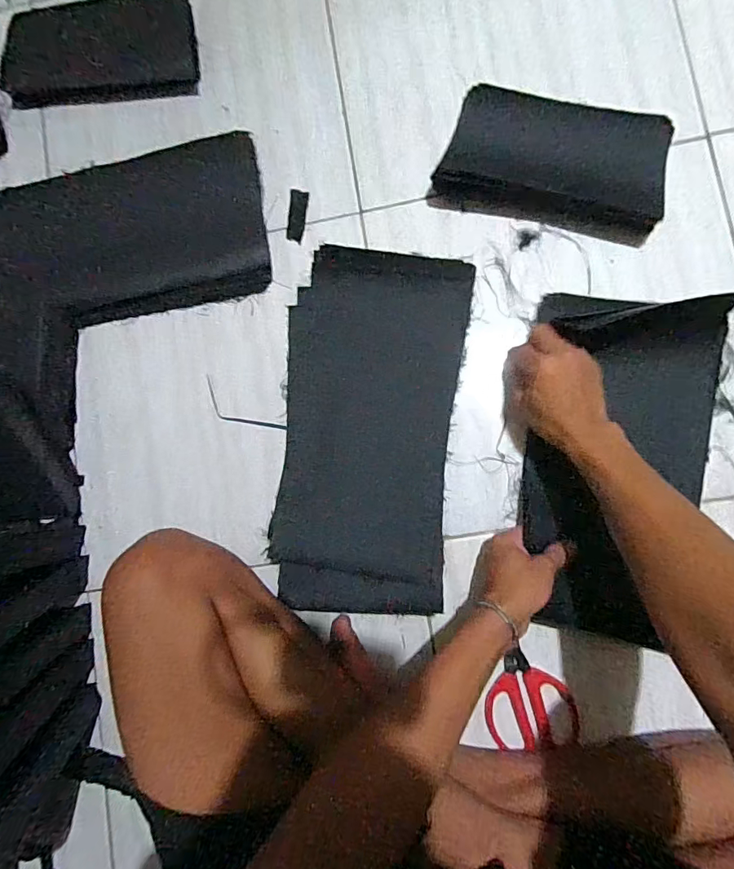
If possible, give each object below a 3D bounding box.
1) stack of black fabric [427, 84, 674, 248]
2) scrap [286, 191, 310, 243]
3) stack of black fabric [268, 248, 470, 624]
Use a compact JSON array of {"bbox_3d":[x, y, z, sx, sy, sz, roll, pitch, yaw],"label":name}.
[{"bbox_3d":[0.210,-0.307,0.545,0.251,0.039,0.125,15,89,8],"label":"stack of black fabric"},{"bbox_3d":[-0.087,-0.273,0.600,0.022,0.004,0.065,6,86,2],"label":"scrap"},{"bbox_3d":[0.001,-0.008,0.547,0.194,0.028,0.395,7,85,3],"label":"stack of black fabric"}]

